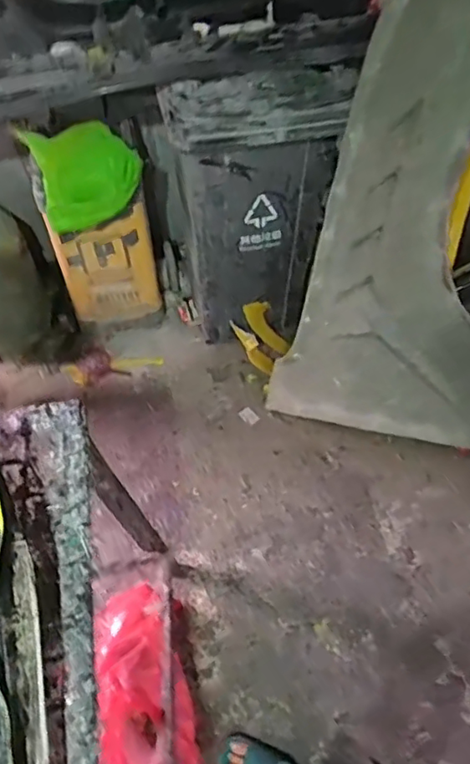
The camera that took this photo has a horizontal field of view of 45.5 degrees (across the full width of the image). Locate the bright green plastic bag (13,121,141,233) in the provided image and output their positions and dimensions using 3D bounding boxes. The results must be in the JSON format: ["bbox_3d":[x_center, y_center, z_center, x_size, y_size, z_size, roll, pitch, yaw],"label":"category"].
[{"bbox_3d":[-0.409,-0.556,1.530,0.300,0.234,0.136,-3,56,0],"label":"bright green plastic bag"}]

